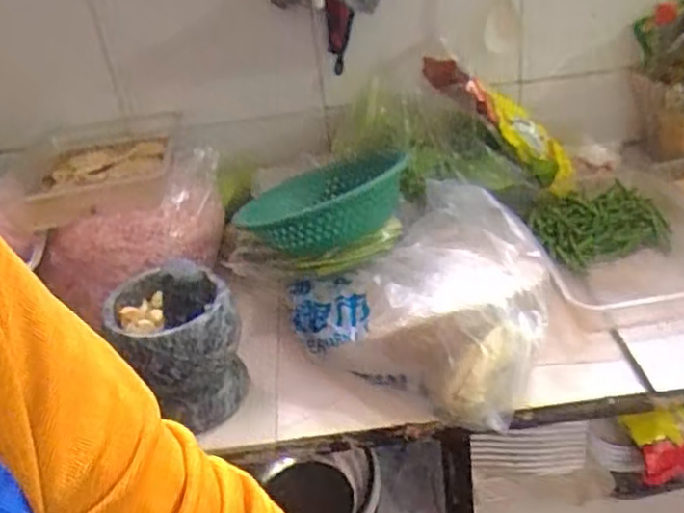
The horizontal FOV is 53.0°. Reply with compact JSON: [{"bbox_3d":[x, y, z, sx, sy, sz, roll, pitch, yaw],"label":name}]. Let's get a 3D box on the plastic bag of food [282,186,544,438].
[{"bbox_3d":[0.104,0.037,0.833,0.300,0.129,0.257,16,38,33],"label":"plastic bag of food"}]

